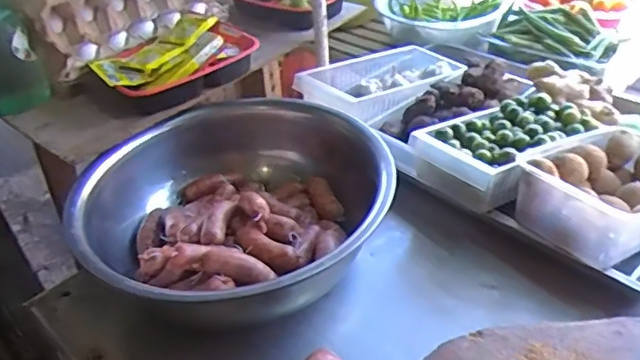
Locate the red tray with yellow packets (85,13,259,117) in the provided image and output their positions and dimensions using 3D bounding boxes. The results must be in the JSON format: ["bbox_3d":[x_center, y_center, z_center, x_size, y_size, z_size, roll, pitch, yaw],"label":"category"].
[{"bbox_3d":[-0.209,-0.176,0.833,0.219,0.060,0.134,-28,44,-26],"label":"red tray with yellow packets"}]

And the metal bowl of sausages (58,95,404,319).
[{"bbox_3d":[-0.112,0.028,0.703,0.333,0.138,0.337,-3,39,3],"label":"metal bowl of sausages"}]

